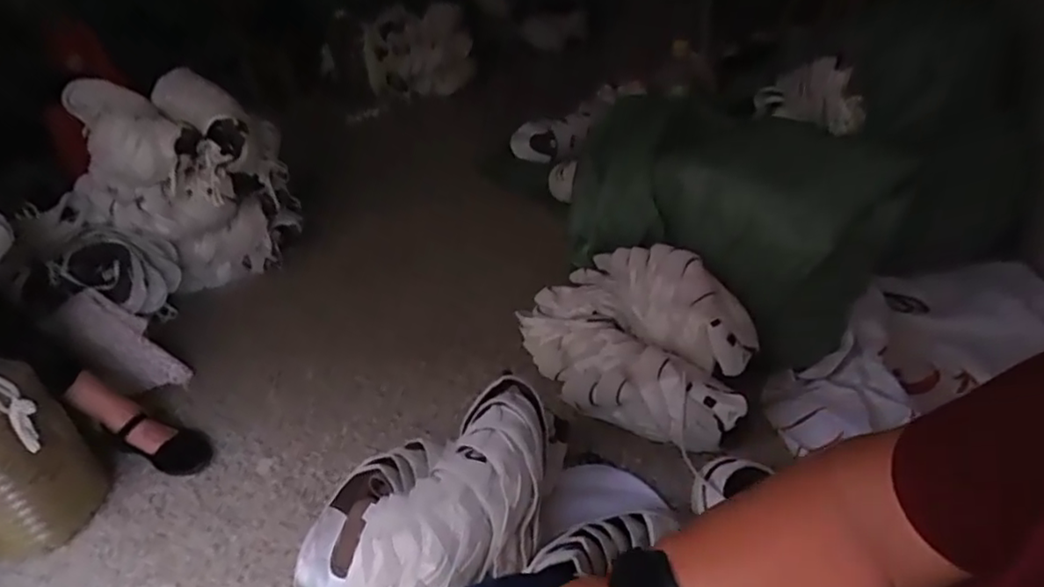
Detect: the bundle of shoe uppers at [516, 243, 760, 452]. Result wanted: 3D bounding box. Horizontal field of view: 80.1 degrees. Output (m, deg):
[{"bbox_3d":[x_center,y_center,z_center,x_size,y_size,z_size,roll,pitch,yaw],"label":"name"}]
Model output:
[{"bbox_3d":[0.197,0.071,1.091,0.229,0.265,0.429,-32,42,-32],"label":"bundle of shoe uppers"}]

